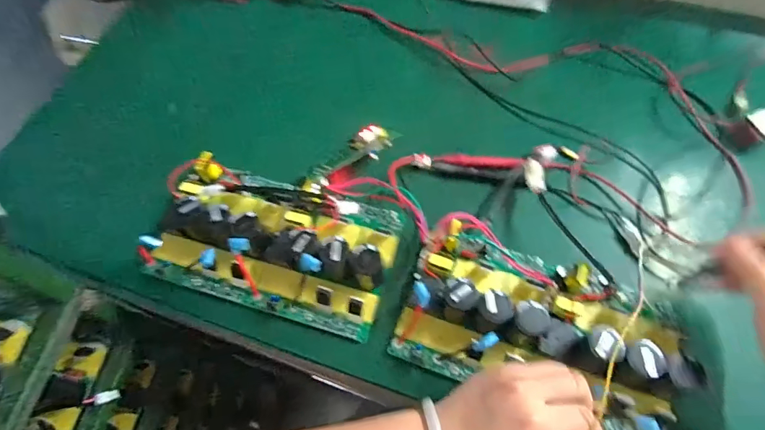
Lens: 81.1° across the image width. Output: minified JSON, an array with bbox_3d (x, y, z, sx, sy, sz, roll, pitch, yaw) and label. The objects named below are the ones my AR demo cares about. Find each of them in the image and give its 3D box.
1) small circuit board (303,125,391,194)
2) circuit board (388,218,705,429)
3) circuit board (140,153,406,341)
[{"bbox_3d":[-0.034,-0.059,0.490,0.044,0.023,0.110,38,71,19],"label":"small circuit board"},{"bbox_3d":[0.142,0.097,0.397,0.242,0.058,0.134,19,66,11],"label":"circuit board"},{"bbox_3d":[-0.113,0.019,0.452,0.247,0.055,0.144,15,65,9],"label":"circuit board"}]

